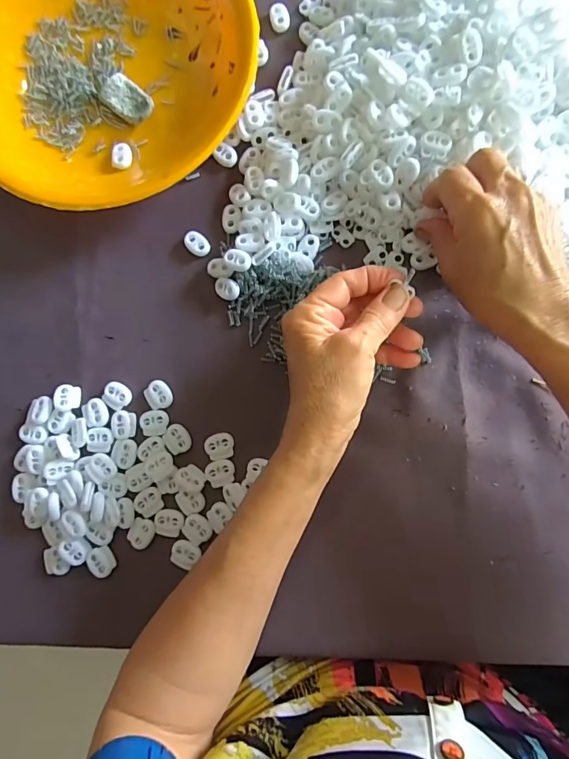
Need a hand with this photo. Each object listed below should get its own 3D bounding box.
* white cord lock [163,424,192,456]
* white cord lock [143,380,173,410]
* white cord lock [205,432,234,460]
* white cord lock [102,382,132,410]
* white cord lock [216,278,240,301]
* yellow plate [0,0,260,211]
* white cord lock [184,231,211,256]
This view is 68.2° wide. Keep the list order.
[{"bbox_3d":[-0.081,0.045,0.318,0.019,0.004,0.021,-39,83,0],"label":"white cord lock"},{"bbox_3d":[-0.097,0.012,0.325,0.020,0.005,0.022,-35,83,0],"label":"white cord lock"},{"bbox_3d":[-0.049,0.051,0.316,0.021,0.004,0.020,-6,84,4],"label":"white cord lock"},{"bbox_3d":[-0.130,0.013,0.327,0.020,0.006,0.020,21,86,6],"label":"white cord lock"},{"bbox_3d":[-0.045,-0.070,0.325,0.021,0.005,0.016,26,107,15],"label":"white cord lock"},{"bbox_3d":[-0.146,-0.252,0.336,0.234,0.038,0.224,0,84,4],"label":"yellow plate"},{"bbox_3d":[-0.069,-0.108,0.334,0.022,0.004,0.016,45,89,7],"label":"white cord lock"}]

